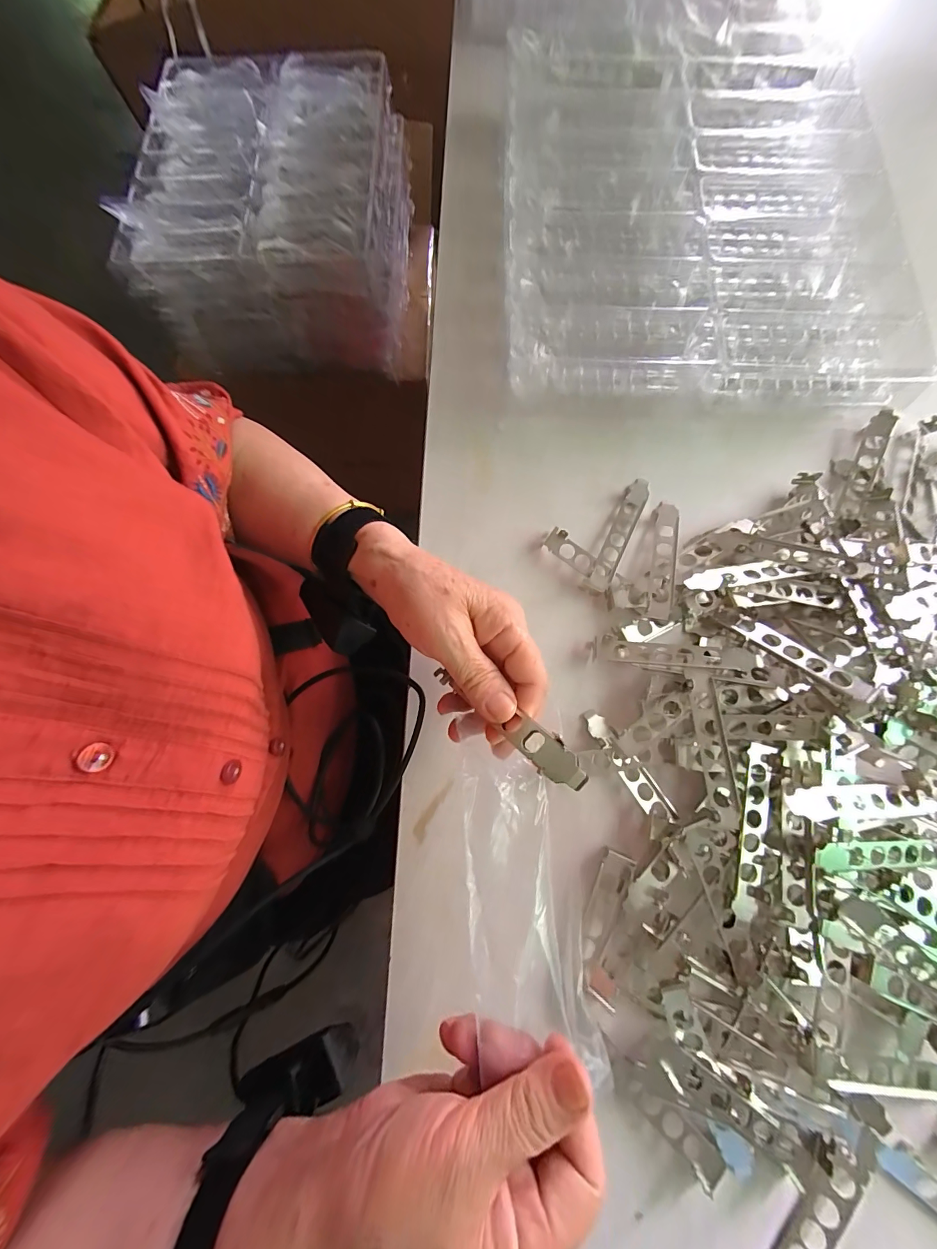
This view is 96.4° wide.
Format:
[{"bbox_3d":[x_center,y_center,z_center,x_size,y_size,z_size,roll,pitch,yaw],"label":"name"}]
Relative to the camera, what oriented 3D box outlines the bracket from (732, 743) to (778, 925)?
[{"bbox_3d":[0.197,0.141,0.287,0.020,0.008,0.115,12,76,4],"label":"bracket"}]

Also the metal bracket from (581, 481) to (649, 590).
[{"bbox_3d":[0.131,-0.079,0.362,0.020,0.007,0.114,26,78,7],"label":"metal bracket"}]

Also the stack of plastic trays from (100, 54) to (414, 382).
[{"bbox_3d":[-0.279,-0.631,0.661,0.342,0.177,0.397,0,77,0],"label":"stack of plastic trays"}]

